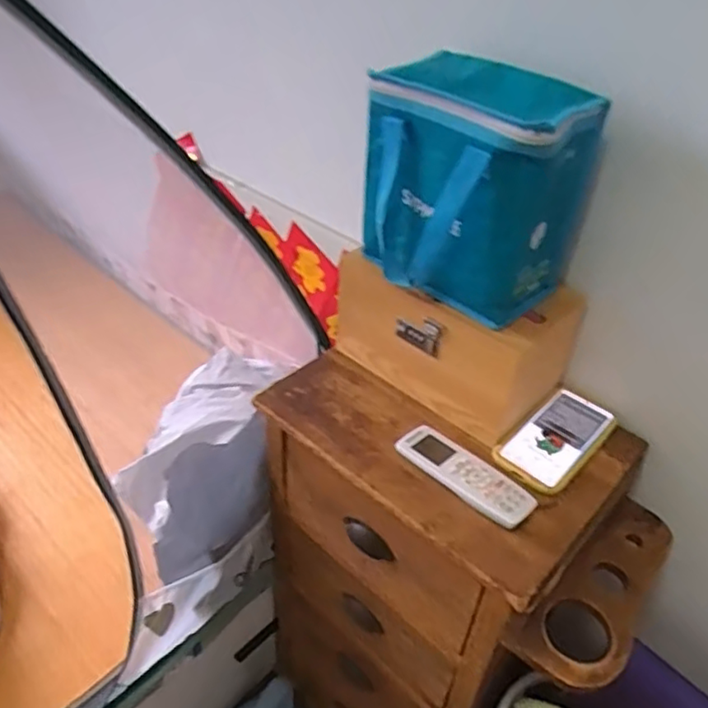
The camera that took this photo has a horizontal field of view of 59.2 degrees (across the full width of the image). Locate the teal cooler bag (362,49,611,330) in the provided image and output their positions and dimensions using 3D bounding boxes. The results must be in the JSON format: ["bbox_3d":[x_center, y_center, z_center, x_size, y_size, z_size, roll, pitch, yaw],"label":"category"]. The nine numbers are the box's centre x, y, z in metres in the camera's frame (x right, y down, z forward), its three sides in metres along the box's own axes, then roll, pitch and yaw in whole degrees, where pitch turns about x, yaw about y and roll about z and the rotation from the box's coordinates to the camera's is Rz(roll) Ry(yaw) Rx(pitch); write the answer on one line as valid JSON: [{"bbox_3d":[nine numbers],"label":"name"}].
[{"bbox_3d":[0.128,-0.178,0.673,0.179,0.213,0.197,-26,47,-30],"label":"teal cooler bag"}]

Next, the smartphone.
[{"bbox_3d":[0.243,0.101,0.742,0.162,0.012,0.084,-31,50,-34],"label":"smartphone"}]

